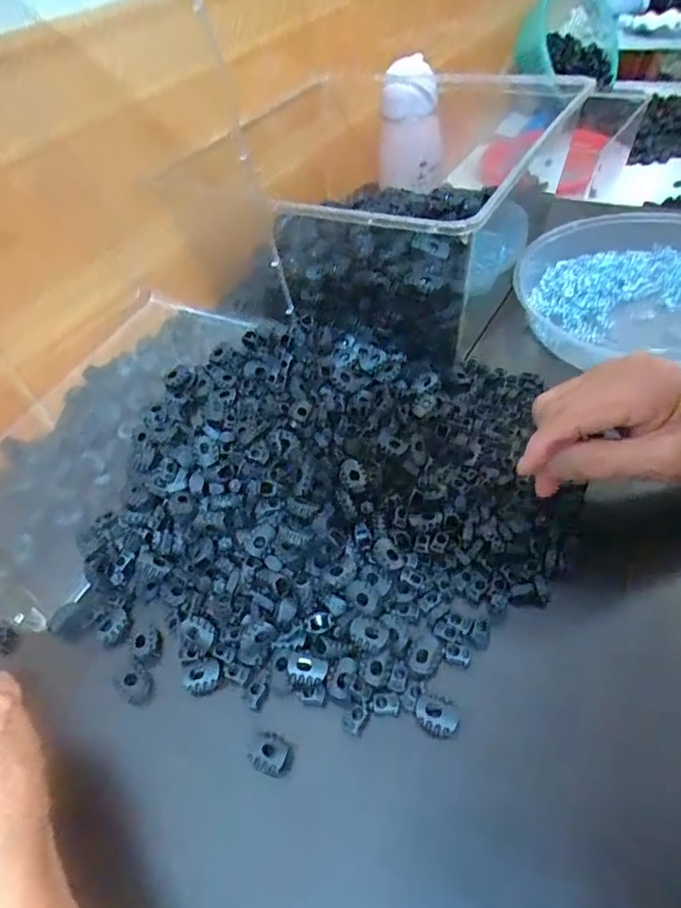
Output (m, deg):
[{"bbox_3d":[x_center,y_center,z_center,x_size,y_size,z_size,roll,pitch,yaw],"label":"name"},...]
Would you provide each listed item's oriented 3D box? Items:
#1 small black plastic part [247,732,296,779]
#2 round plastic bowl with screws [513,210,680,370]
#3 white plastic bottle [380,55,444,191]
[{"bbox_3d":[-0.034,0.151,0.268,0.021,0.007,0.018,14,53,17],"label":"small black plastic part"},{"bbox_3d":[0.278,-0.146,0.461,0.219,0.040,0.225,-3,50,3],"label":"round plastic bowl with screws"},{"bbox_3d":[0.080,-0.354,0.585,0.075,0.118,0.063,0,50,6],"label":"white plastic bottle"}]

